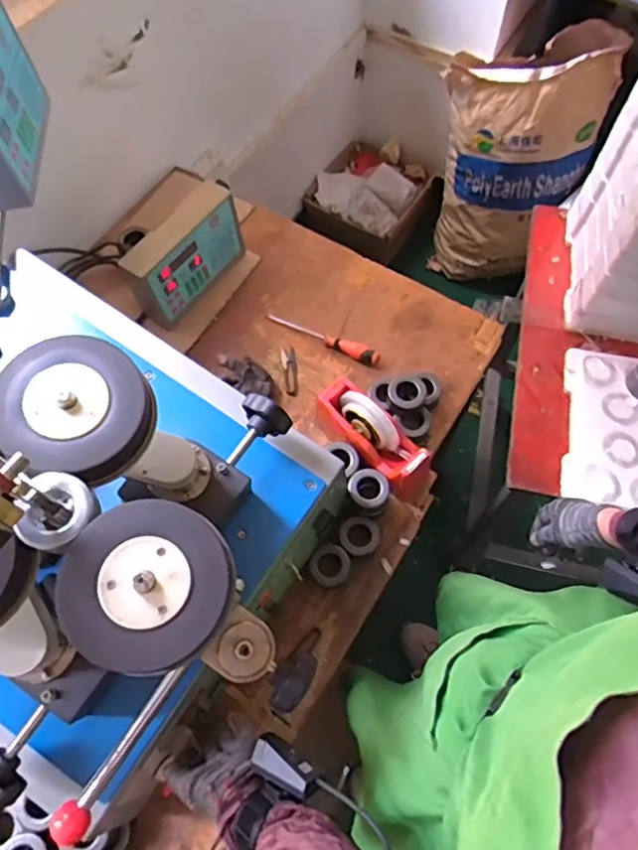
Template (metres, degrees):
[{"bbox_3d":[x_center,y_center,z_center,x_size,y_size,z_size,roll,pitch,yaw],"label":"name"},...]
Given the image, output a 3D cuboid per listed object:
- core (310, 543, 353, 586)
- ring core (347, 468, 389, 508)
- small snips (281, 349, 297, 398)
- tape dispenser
[{"bbox_3d":[0.018,0.214,0.859,0.057,0.040,0.057,0,65,1],"label":"core"},{"bbox_3d":[0.077,0.093,0.855,0.061,0.021,0.059,0,65,1],"label":"ring core"},{"bbox_3d":[-0.051,-0.092,1.016,0.025,0.010,0.097,-5,65,-2],"label":"small snips"},{"bbox_3d":[0.086,0.024,0.897,0.081,0.134,0.215,-43,84,-17],"label":"tape dispenser"}]

